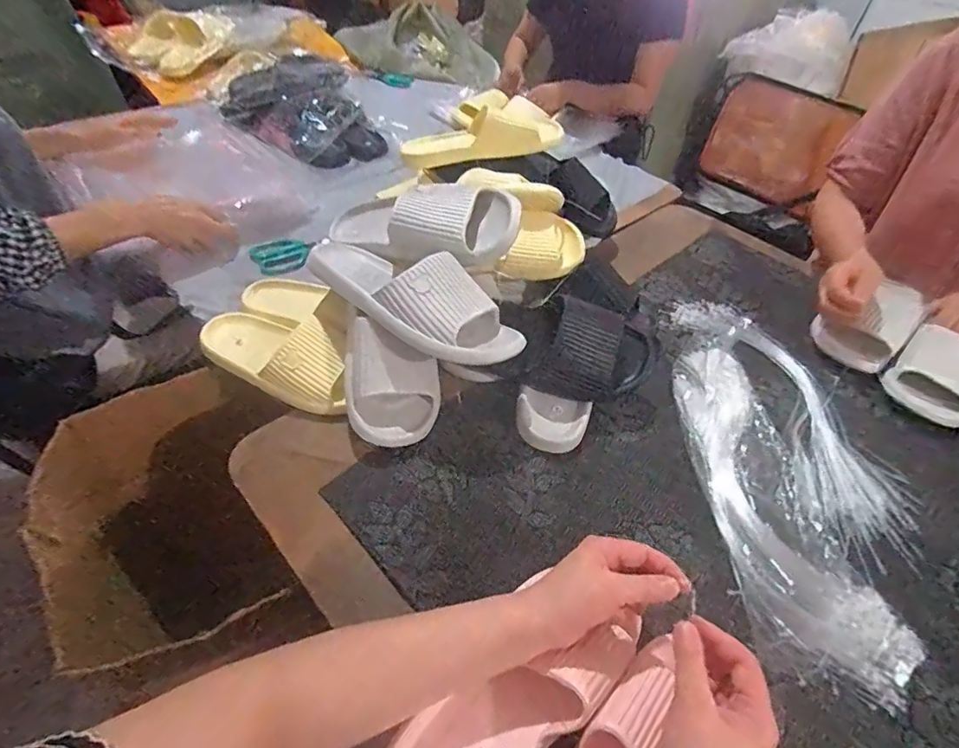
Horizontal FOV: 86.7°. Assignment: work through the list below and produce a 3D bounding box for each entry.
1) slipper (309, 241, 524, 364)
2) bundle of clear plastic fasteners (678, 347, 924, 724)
[{"bbox_3d":[-0.082,-0.089,0.579,0.272,0.066,0.119,28,50,19],"label":"slipper"},{"bbox_3d":[0.314,0.128,0.571,0.120,0.031,0.407,-2,47,-8],"label":"bundle of clear plastic fasteners"}]

